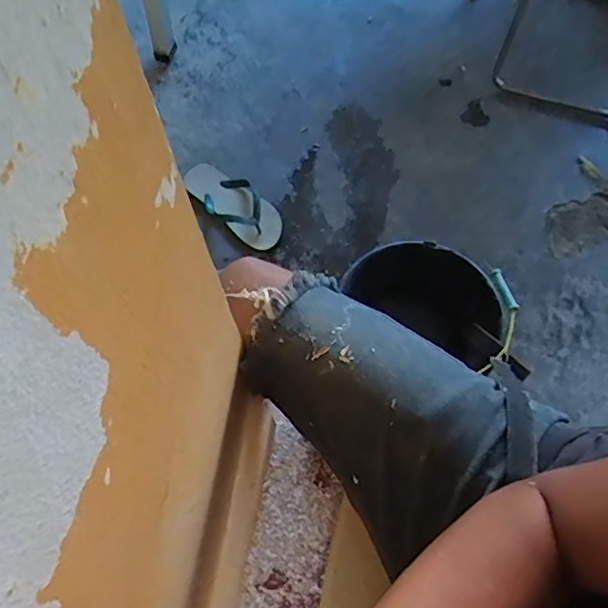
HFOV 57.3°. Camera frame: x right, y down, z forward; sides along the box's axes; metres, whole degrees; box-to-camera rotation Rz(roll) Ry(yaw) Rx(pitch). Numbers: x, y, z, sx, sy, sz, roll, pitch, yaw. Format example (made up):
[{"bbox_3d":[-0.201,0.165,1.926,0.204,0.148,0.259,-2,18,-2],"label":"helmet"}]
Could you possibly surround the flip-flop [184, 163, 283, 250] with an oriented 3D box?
[{"bbox_3d":[-0.157,-0.228,1.229,0.279,0.047,0.107,39,74,13],"label":"flip-flop"}]

